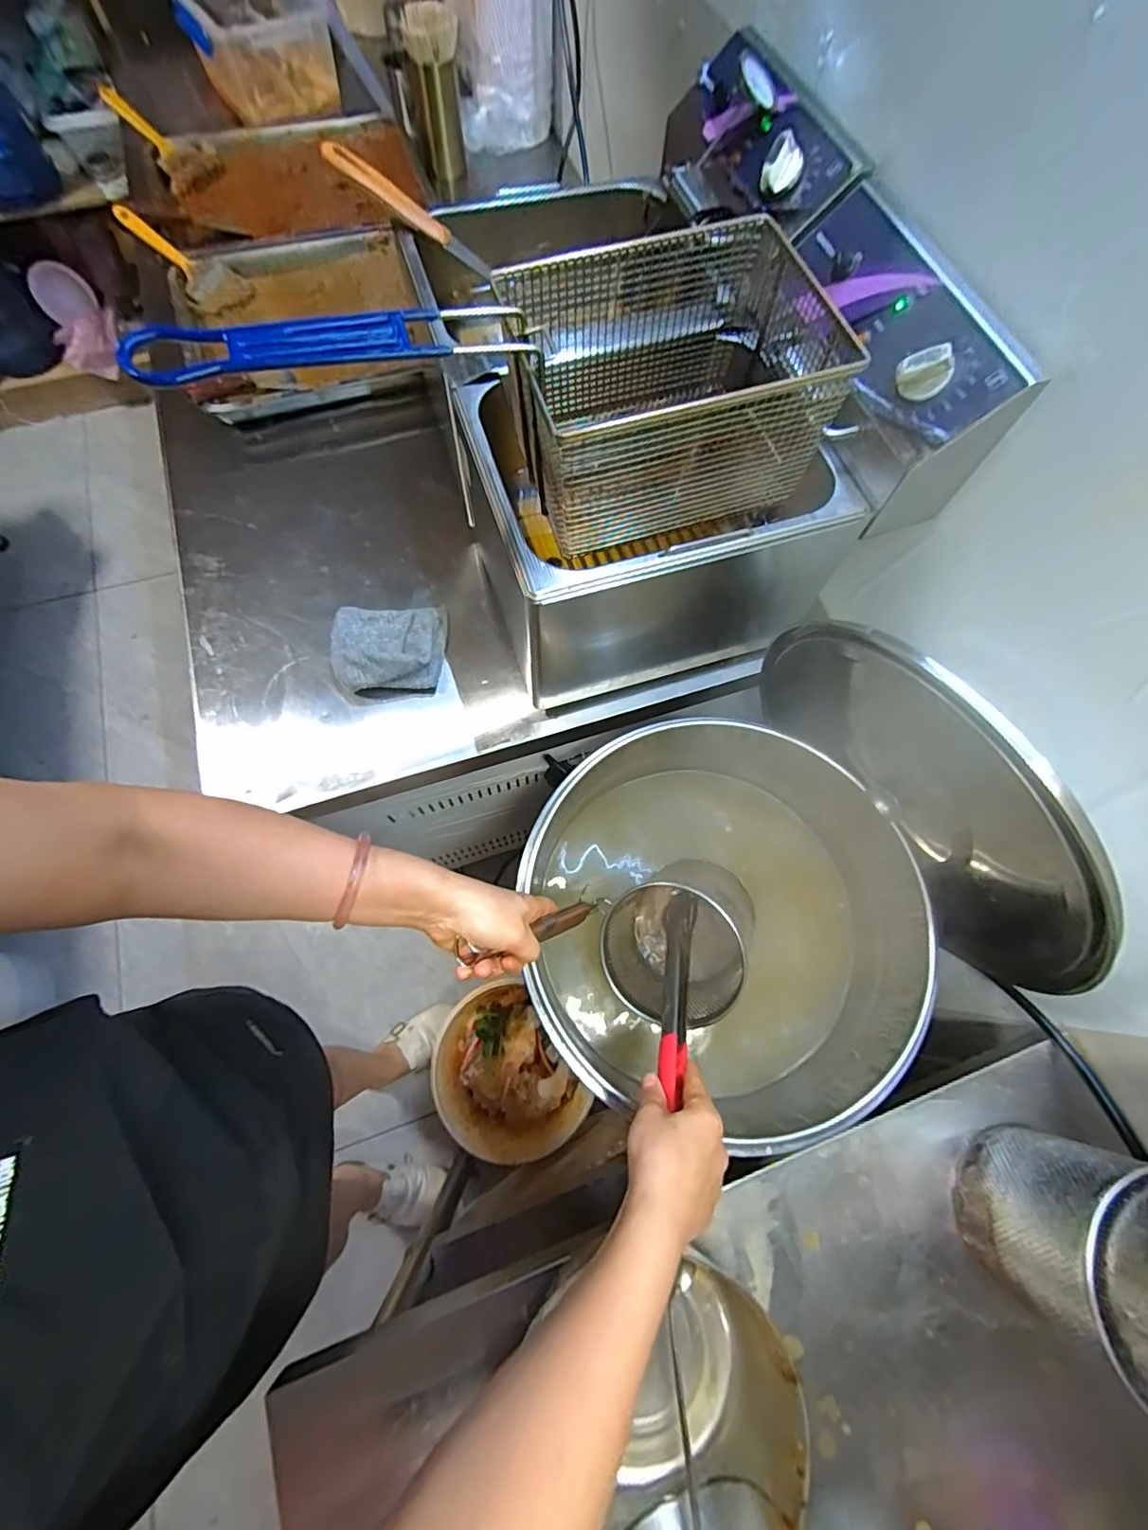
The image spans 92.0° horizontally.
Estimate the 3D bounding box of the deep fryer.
[{"bbox_3d":[0.066,-0.415,0.645,0.409,0.372,0.552,-16,71,-8],"label":"deep fryer"}]

